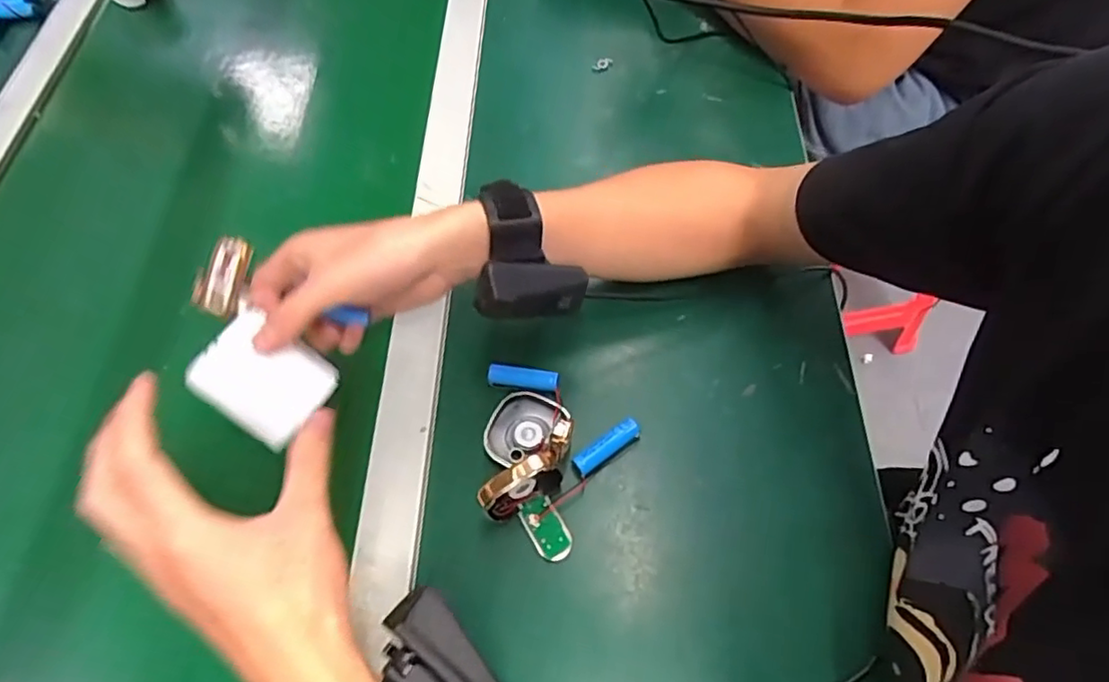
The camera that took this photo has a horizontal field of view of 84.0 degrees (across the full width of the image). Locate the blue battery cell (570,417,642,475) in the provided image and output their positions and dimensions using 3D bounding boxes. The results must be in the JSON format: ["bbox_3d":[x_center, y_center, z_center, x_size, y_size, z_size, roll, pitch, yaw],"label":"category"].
[{"bbox_3d":[0.036,0.070,0.414,0.053,0.014,0.015,-34,65,-14],"label":"blue battery cell"}]

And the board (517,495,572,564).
[{"bbox_3d":[-0.006,0.119,0.390,0.020,0.006,0.040,-26,64,-10],"label":"board"}]

